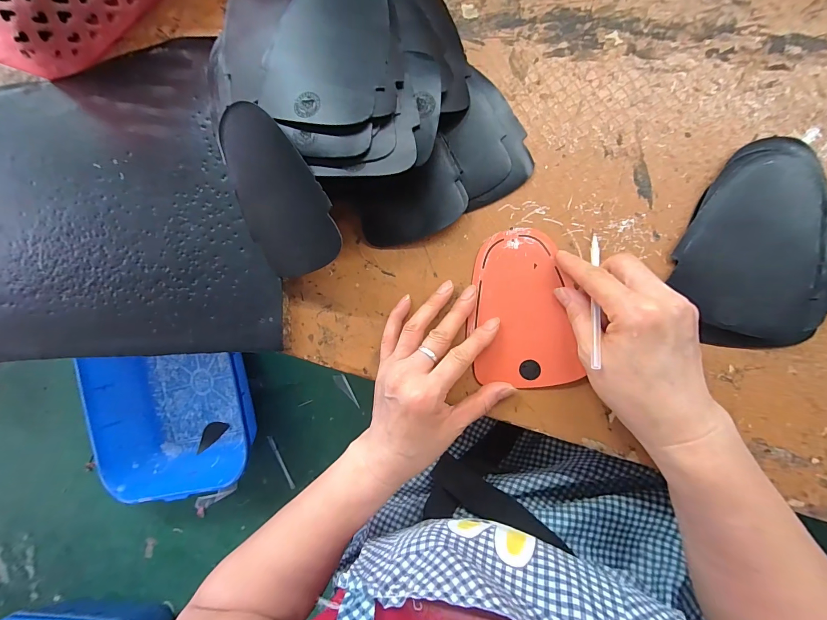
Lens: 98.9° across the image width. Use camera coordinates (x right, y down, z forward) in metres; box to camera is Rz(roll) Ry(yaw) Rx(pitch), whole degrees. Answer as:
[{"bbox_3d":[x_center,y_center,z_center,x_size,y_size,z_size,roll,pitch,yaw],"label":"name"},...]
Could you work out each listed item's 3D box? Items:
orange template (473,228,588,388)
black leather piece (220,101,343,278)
[{"bbox_3d":[0.090,-0.002,0.302,0.079,0.008,0.131,-7,88,10],"label":"orange template"},{"bbox_3d":[-0.114,-0.092,0.289,0.092,0.006,0.131,-14,105,33],"label":"black leather piece"}]

